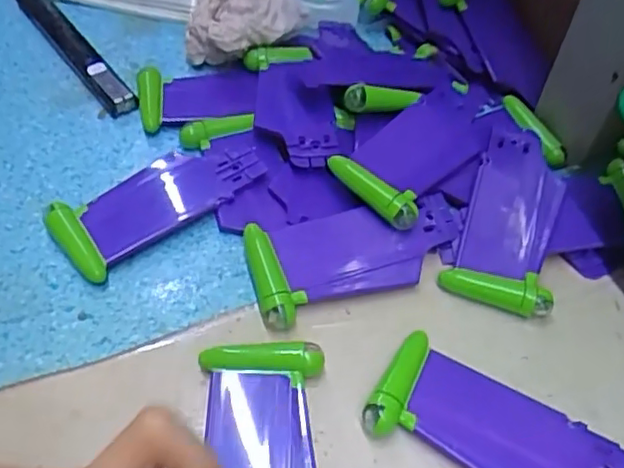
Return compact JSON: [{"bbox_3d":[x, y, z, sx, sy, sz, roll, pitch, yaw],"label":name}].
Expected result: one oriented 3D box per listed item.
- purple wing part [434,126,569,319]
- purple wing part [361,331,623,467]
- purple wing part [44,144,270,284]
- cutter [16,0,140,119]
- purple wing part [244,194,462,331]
[{"bbox_3d":[0.088,-0.007,0.277,0.042,0.015,0.087,20,65,13],"label":"purple wing part"},{"bbox_3d":[0.066,0.070,0.220,0.089,0.011,0.040,26,53,18],"label":"purple wing part"},{"bbox_3d":[-0.066,-0.018,0.277,0.090,0.014,0.040,-35,60,-28],"label":"purple wing part"},{"bbox_3d":[-0.134,-0.108,0.345,0.016,0.009,0.140,-28,57,-24],"label":"cutter"},{"bbox_3d":[0.021,0.008,0.261,0.091,0.012,0.040,-11,51,-12],"label":"purple wing part"}]

